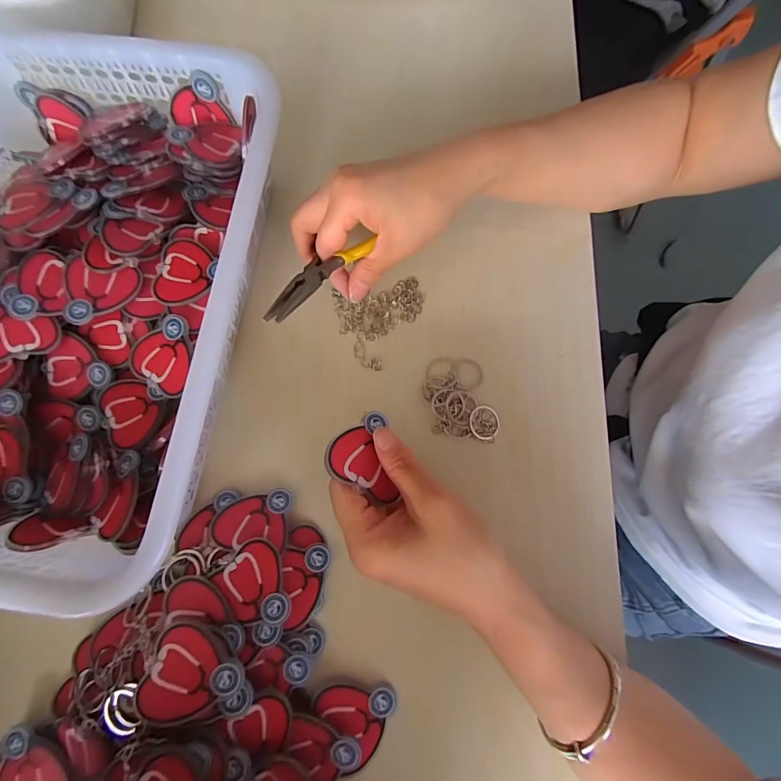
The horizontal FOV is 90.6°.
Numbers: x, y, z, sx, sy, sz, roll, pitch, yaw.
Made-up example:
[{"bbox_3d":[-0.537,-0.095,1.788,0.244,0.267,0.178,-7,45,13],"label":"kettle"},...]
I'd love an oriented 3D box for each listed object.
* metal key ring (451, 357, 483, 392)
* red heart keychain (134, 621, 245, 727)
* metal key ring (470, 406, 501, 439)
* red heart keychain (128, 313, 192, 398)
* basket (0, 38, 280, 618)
[{"bbox_3d":[0.058,-0.013,0.293,0.024,0.006,0.025,0,78,1],"label":"metal key ring"},{"bbox_3d":[-0.111,0.163,0.218,0.051,0.007,0.047,2,72,-7],"label":"red heart keychain"},{"bbox_3d":[0.069,0.023,0.282,0.022,0.004,0.025,2,78,2],"label":"metal key ring"},{"bbox_3d":[-0.160,-0.027,0.275,0.049,0.004,0.053,32,96,11],"label":"red heart keychain"},{"bbox_3d":[-0.225,-0.062,0.270,0.256,0.081,0.345,8,78,3],"label":"basket"}]

